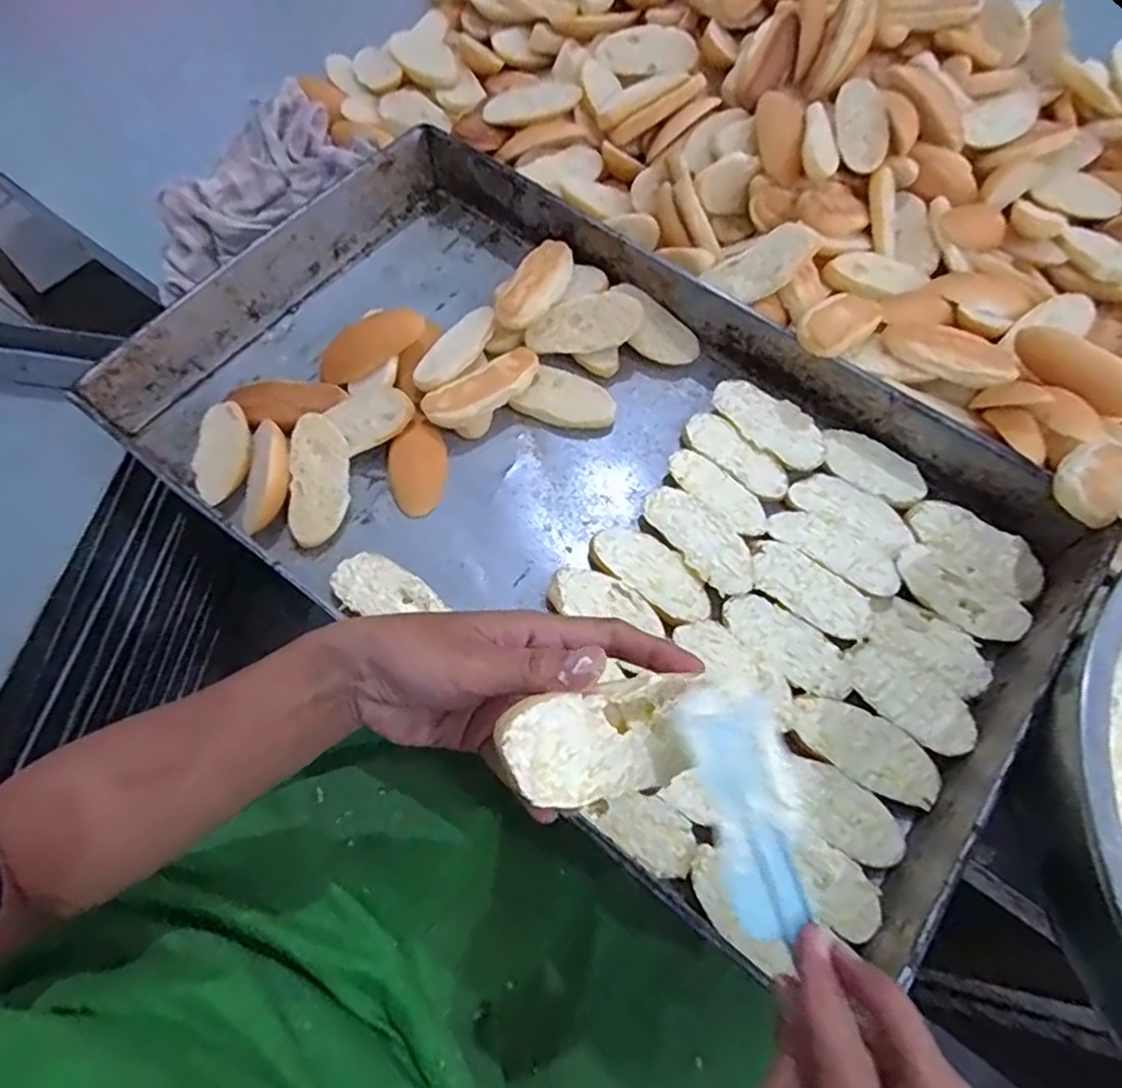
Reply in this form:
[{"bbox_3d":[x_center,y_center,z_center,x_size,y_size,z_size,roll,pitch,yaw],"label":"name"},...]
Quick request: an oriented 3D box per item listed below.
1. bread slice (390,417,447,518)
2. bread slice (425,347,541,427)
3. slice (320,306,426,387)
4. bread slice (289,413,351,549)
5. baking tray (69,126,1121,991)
[{"bbox_3d":[-0.107,-0.057,0.502,0.040,0.020,0.071,1,64,-1],"label":"bread slice"},{"bbox_3d":[-0.059,-0.118,0.511,0.093,0.014,0.033,-34,70,-16],"label":"bread slice"},{"bbox_3d":[-0.150,-0.156,0.525,0.089,0.024,0.036,-30,67,7],"label":"slice"},{"bbox_3d":[-0.174,-0.046,0.486,0.039,0.011,0.094,-1,81,-1],"label":"bread slice"},{"bbox_3d":[0.012,-0.045,0.476,0.617,0.066,0.362,36,69,15],"label":"baking tray"}]

